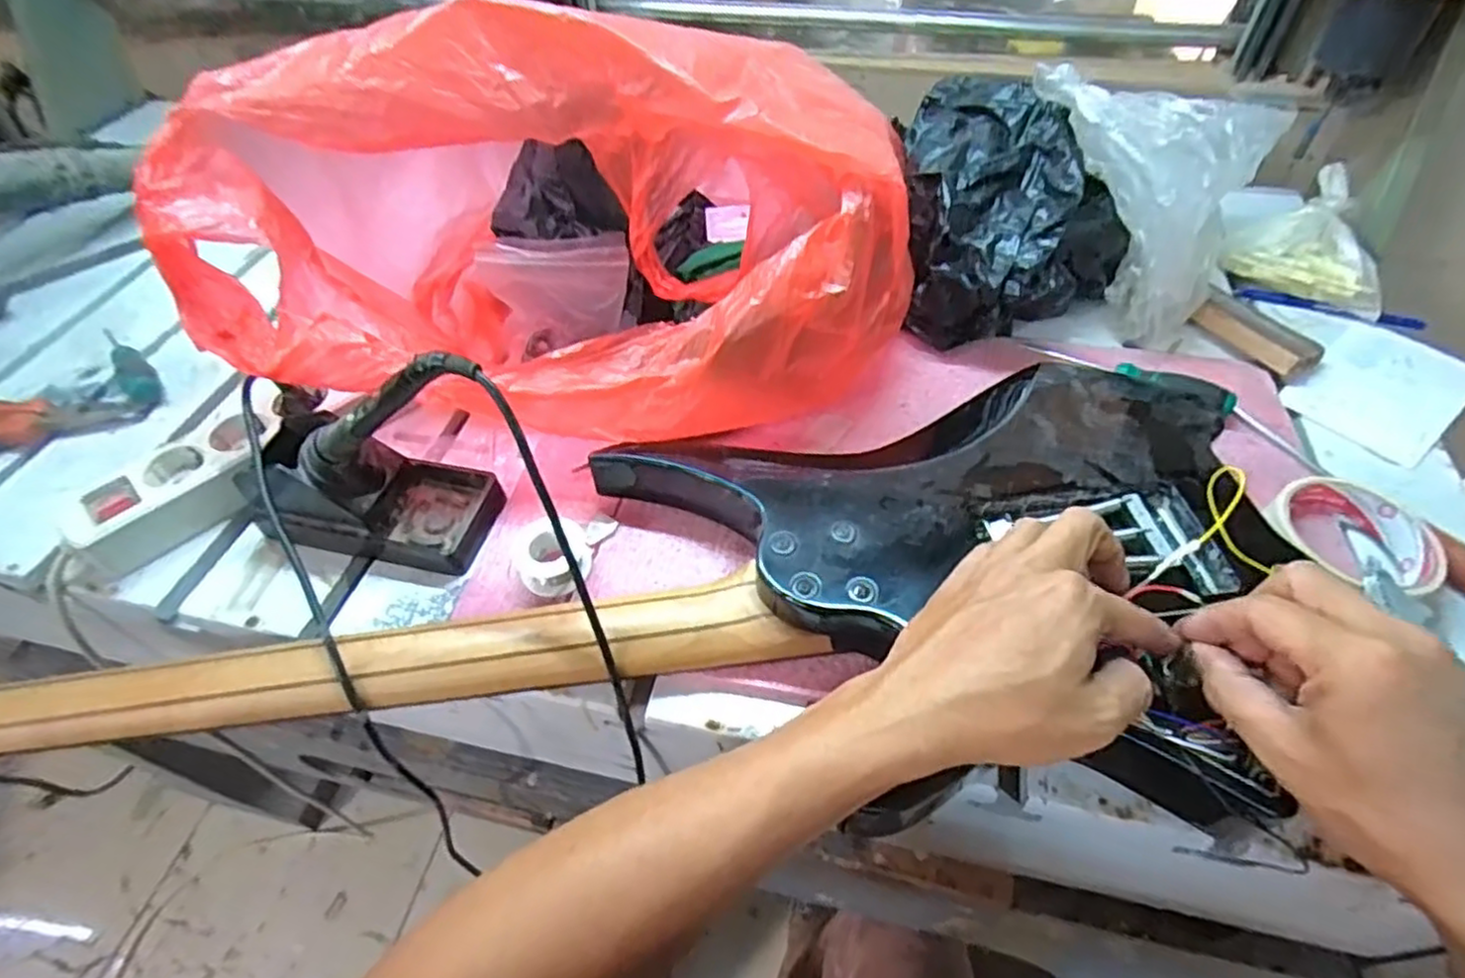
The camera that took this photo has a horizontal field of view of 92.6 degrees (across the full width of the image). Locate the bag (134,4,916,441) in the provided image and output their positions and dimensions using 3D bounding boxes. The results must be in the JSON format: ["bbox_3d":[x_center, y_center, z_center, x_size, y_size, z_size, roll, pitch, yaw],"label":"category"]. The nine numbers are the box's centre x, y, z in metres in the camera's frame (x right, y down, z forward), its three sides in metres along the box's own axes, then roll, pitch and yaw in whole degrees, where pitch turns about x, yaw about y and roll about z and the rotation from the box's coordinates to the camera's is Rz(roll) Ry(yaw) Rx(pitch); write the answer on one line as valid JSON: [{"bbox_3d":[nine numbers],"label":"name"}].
[{"bbox_3d":[-0.110,-0.187,0.482,0.439,0.215,0.278,3,51,5],"label":"bag"}]

